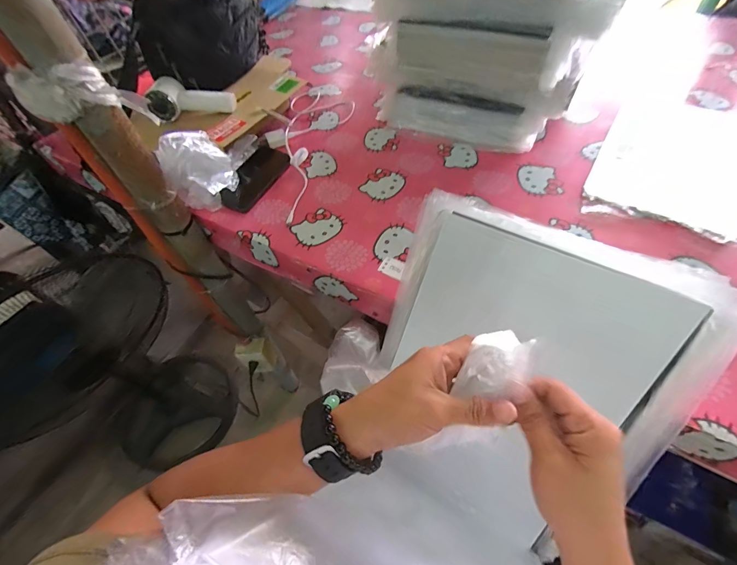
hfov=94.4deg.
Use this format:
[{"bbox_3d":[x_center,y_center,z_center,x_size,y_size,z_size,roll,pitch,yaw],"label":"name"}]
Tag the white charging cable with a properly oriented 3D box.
[{"bbox_3d":[-0.141,-0.288,0.704,0.151,0.031,0.419,8,56,10],"label":"white charging cable"}]

